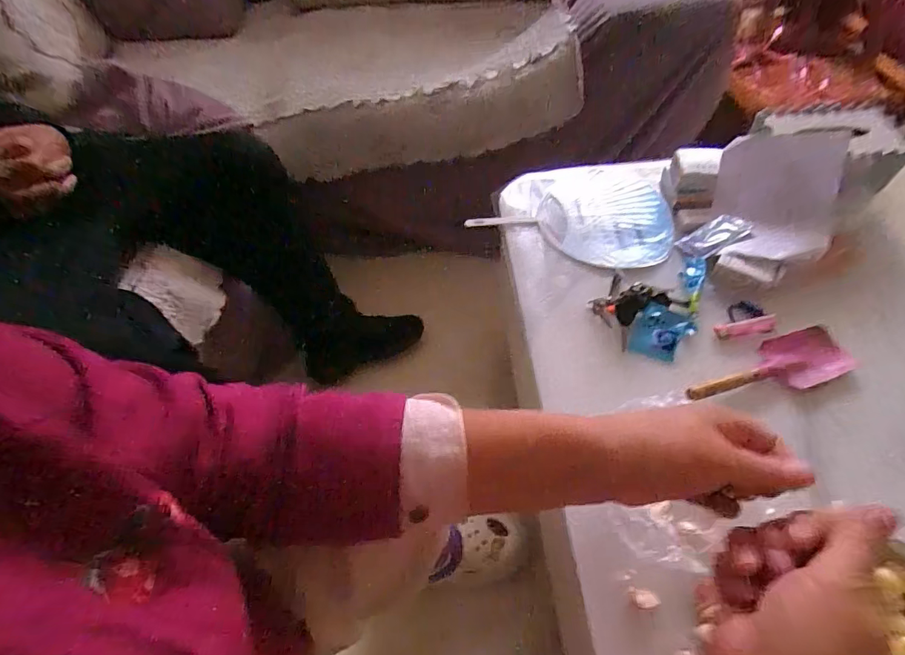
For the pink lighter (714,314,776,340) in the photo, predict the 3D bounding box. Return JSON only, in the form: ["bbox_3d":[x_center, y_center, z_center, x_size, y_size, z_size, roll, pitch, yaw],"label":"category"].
[{"bbox_3d":[0.374,0.000,0.586,0.078,0.007,0.024,-8,54,-2],"label":"pink lighter"}]

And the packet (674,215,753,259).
[{"bbox_3d":[0.376,-0.130,0.663,0.095,0.008,0.053,-33,45,-1],"label":"packet"}]

